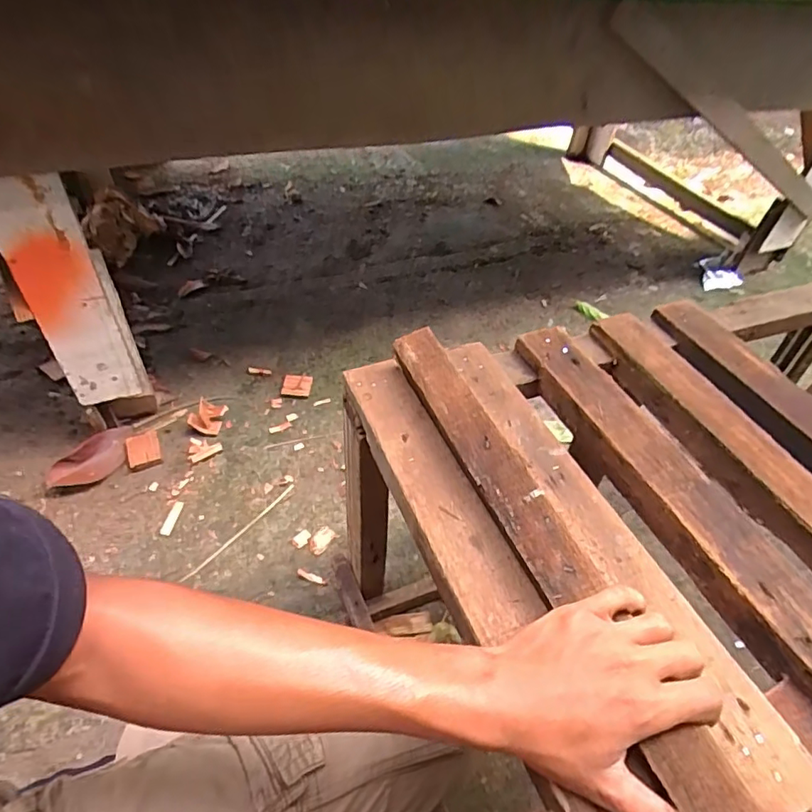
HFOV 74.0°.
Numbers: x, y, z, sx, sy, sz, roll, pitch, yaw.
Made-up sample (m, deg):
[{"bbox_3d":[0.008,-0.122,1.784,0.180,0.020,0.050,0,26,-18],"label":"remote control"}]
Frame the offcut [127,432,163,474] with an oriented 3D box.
[{"bbox_3d":[-0.490,0.084,1.006,0.057,0.008,0.075,-14,63,-20],"label":"offcut"}]

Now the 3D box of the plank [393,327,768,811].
[{"bbox_3d":[0.167,0.217,0.297,0.044,0.025,0.802,-27,52,-4],"label":"plank"}]

